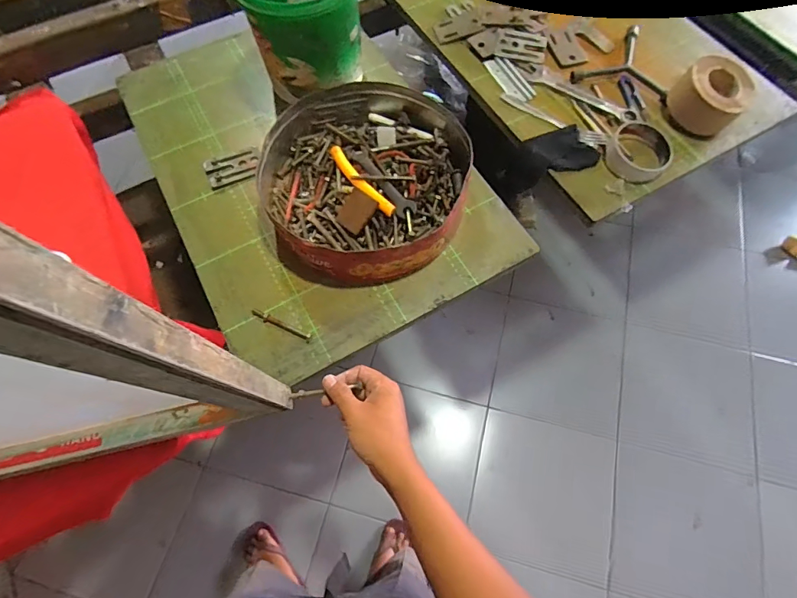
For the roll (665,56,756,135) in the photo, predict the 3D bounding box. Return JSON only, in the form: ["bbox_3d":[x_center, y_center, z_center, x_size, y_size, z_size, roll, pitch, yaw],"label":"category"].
[{"bbox_3d":[0.442,-0.286,0.619,0.089,0.060,0.087,0,66,0],"label":"roll"}]

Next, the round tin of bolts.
[{"bbox_3d":[-0.043,-0.160,0.571,0.268,0.062,0.288,0,66,0],"label":"round tin of bolts"}]

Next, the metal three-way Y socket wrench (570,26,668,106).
[{"bbox_3d":[0.362,-0.379,0.688,0.143,0.022,0.150,22,68,9],"label":"metal three-way Y socket wrench"}]

